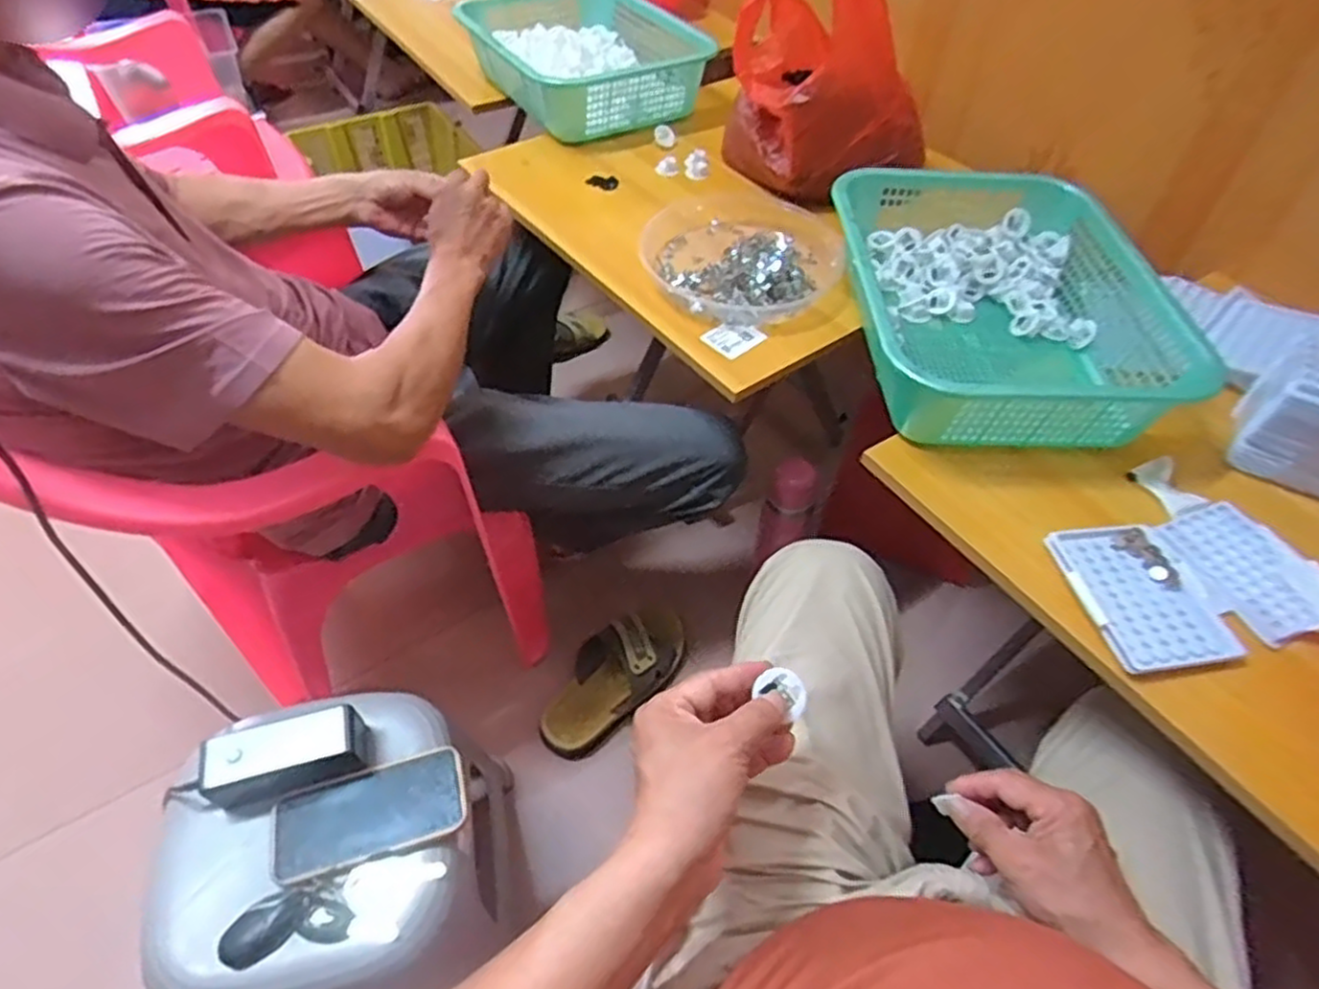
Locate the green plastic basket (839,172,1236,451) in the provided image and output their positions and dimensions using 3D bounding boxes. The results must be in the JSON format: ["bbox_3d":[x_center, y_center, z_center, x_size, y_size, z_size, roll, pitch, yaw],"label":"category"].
[{"bbox_3d":[0.354,-0.205,0.795,0.315,0.110,0.392,0,50,-2],"label":"green plastic basket"}]

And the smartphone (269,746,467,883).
[{"bbox_3d":[-0.262,0.287,0.673,0.168,0.013,0.081,-12,52,-12],"label":"smartphone"}]

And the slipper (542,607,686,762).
[{"bbox_3d":[-0.055,0.250,1.051,0.108,0.060,0.255,31,56,22],"label":"slipper"}]

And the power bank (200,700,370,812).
[{"bbox_3d":[-0.341,0.238,0.679,0.131,0.053,0.056,-14,52,-13],"label":"power bank"}]

